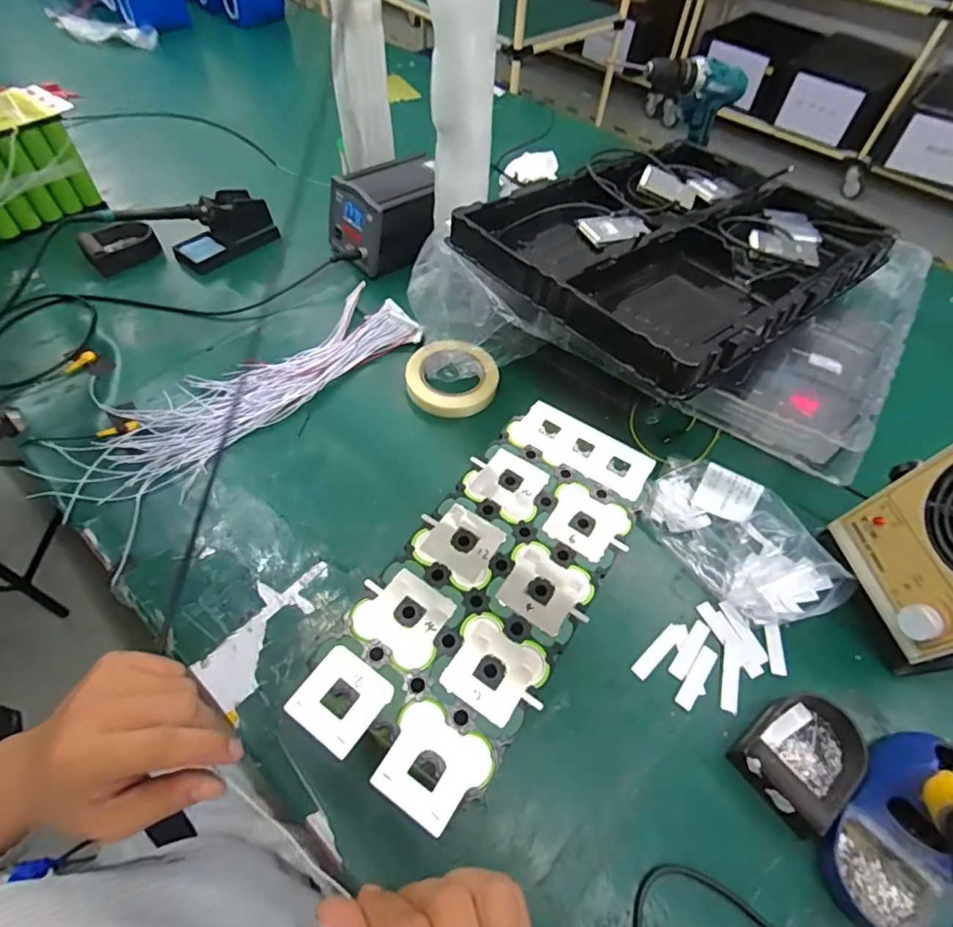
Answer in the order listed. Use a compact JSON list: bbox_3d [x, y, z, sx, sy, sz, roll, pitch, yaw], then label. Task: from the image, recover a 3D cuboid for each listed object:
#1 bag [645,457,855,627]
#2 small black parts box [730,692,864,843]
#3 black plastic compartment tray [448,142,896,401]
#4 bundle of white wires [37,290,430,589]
[{"bbox_3d":[0.280,0.075,0.558,0.115,0.049,0.214,-32,62,-22],"label":"bag"},{"bbox_3d":[0.282,0.248,0.448,0.107,0.035,0.078,-33,63,-23],"label":"small black parts box"},{"bbox_3d":[0.257,-0.280,0.658,0.466,0.065,0.351,-33,63,-23],"label":"black plastic compartment tray"},{"bbox_3d":[-0.276,-0.087,0.651,0.154,0.017,0.458,34,60,19],"label":"bundle of white wires"}]

